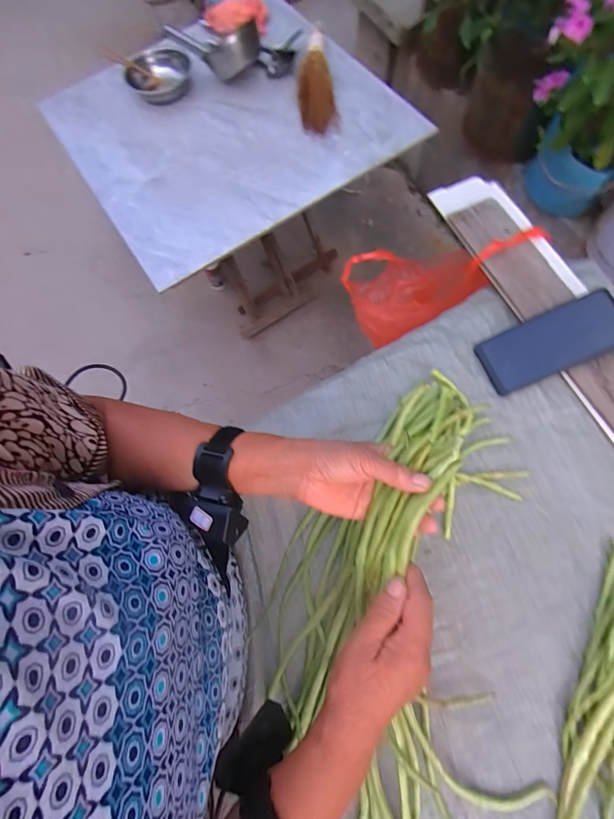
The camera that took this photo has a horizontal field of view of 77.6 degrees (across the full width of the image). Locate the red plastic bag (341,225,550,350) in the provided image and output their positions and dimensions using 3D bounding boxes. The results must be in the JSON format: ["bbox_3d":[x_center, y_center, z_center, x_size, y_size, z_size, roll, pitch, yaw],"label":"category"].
[{"bbox_3d":[0.204,-0.243,0.670,0.177,0.336,0.134,-50,116,-13],"label":"red plastic bag"}]

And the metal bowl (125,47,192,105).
[{"bbox_3d":[-0.367,-0.848,0.965,0.155,0.058,0.187,-36,73,-10],"label":"metal bowl"}]

